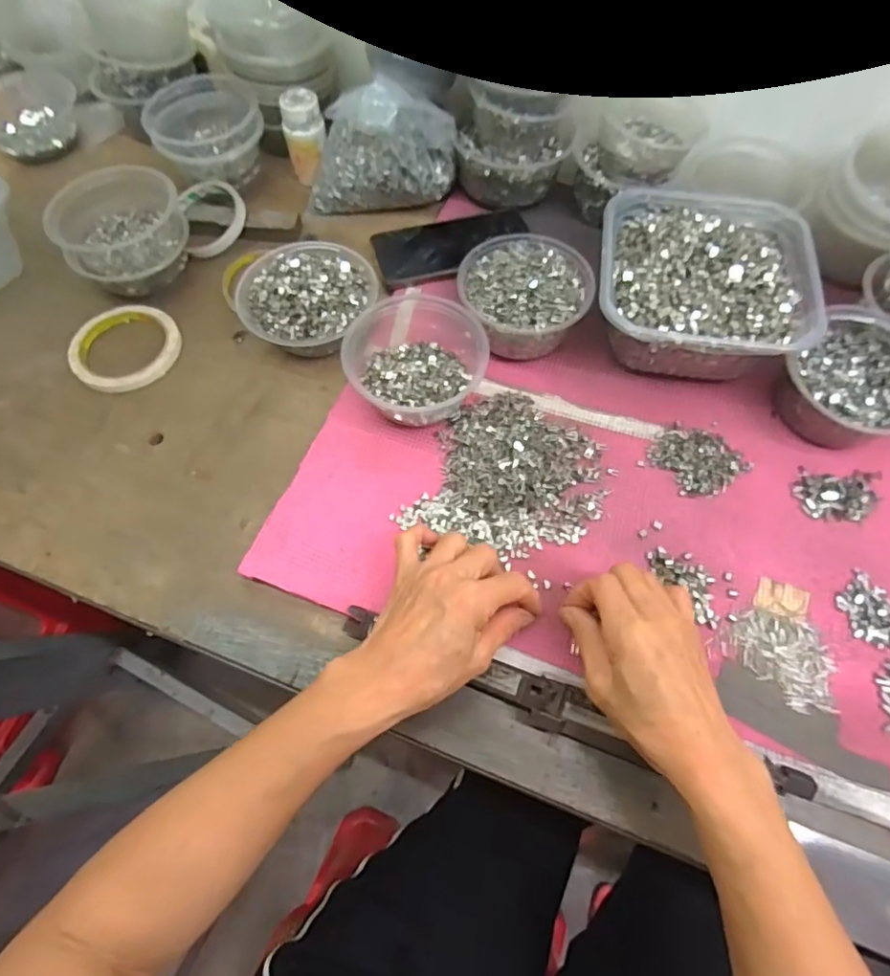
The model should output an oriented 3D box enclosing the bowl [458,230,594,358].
[{"bbox_3d":[0.071,-0.173,0.494,0.110,0.057,0.112,0,63,0],"label":"bowl"}]

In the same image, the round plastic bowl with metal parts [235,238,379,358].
[{"bbox_3d":[-0.124,-0.172,0.503,0.116,0.051,0.110,0,63,0],"label":"round plastic bowl with metal parts"}]

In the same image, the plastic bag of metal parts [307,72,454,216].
[{"bbox_3d":[-0.067,-0.345,0.562,0.149,0.109,0.069,14,64,7],"label":"plastic bag of metal parts"}]

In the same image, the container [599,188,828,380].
[{"bbox_3d":[0.220,-0.190,0.493,0.167,0.073,0.197,7,63,4],"label":"container"}]

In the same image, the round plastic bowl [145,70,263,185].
[{"bbox_3d":[-0.254,-0.380,0.586,0.108,0.065,0.102,0,63,0],"label":"round plastic bowl"}]

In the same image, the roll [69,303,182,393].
[{"bbox_3d":[-0.306,-0.133,0.518,0.097,0.019,0.100,0,63,0],"label":"roll"}]

